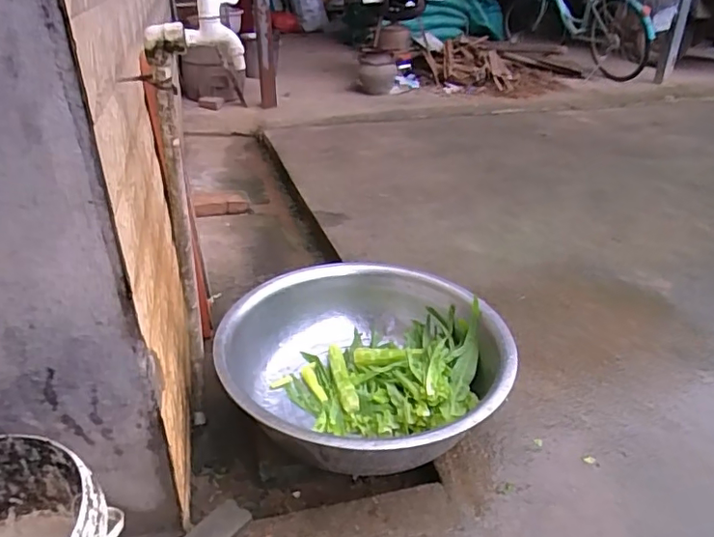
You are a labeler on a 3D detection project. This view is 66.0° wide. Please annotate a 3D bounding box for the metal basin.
[{"bbox_3d":[0.018,0.187,1.042,0.517,0.180,0.502,0,28,0],"label":"metal basin"}]

